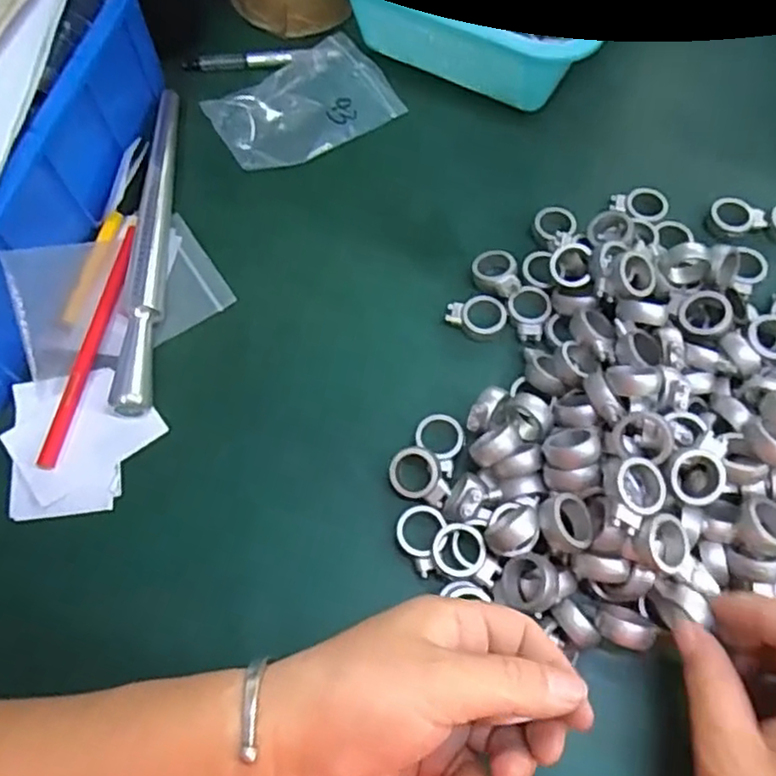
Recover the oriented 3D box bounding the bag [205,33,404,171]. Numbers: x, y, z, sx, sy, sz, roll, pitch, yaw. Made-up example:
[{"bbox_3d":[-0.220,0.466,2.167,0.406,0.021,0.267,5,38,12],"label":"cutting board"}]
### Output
[{"bbox_3d":[-0.057,-0.194,0.454,0.119,0.008,0.078,-33,78,-13],"label":"bag"}]

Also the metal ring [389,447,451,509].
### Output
[{"bbox_3d":[0.017,0.045,0.340,0.032,0.009,0.025,16,69,9],"label":"metal ring"}]

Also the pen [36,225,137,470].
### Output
[{"bbox_3d":[-0.170,-0.028,0.378,0.012,0.005,0.151,8,68,6],"label":"pen"}]

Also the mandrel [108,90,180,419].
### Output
[{"bbox_3d":[-0.143,-0.094,0.404,0.019,0.017,0.232,-2,67,2],"label":"mandrel"}]

